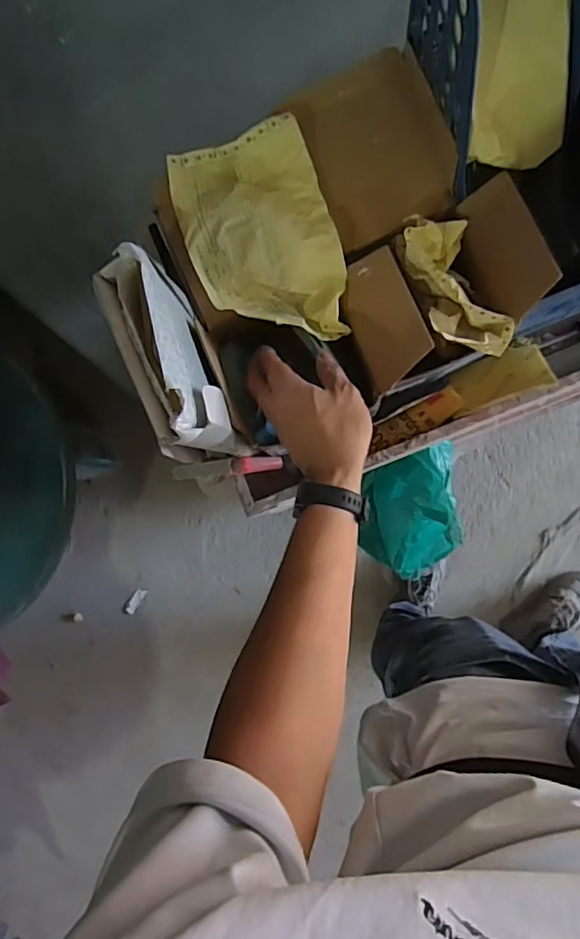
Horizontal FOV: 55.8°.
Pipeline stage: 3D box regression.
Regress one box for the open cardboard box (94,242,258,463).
[{"bbox_3d":[-0.095,-0.086,0.458,0.054,0.147,0.167,-24,86,6],"label":"open cardboard box"}]

